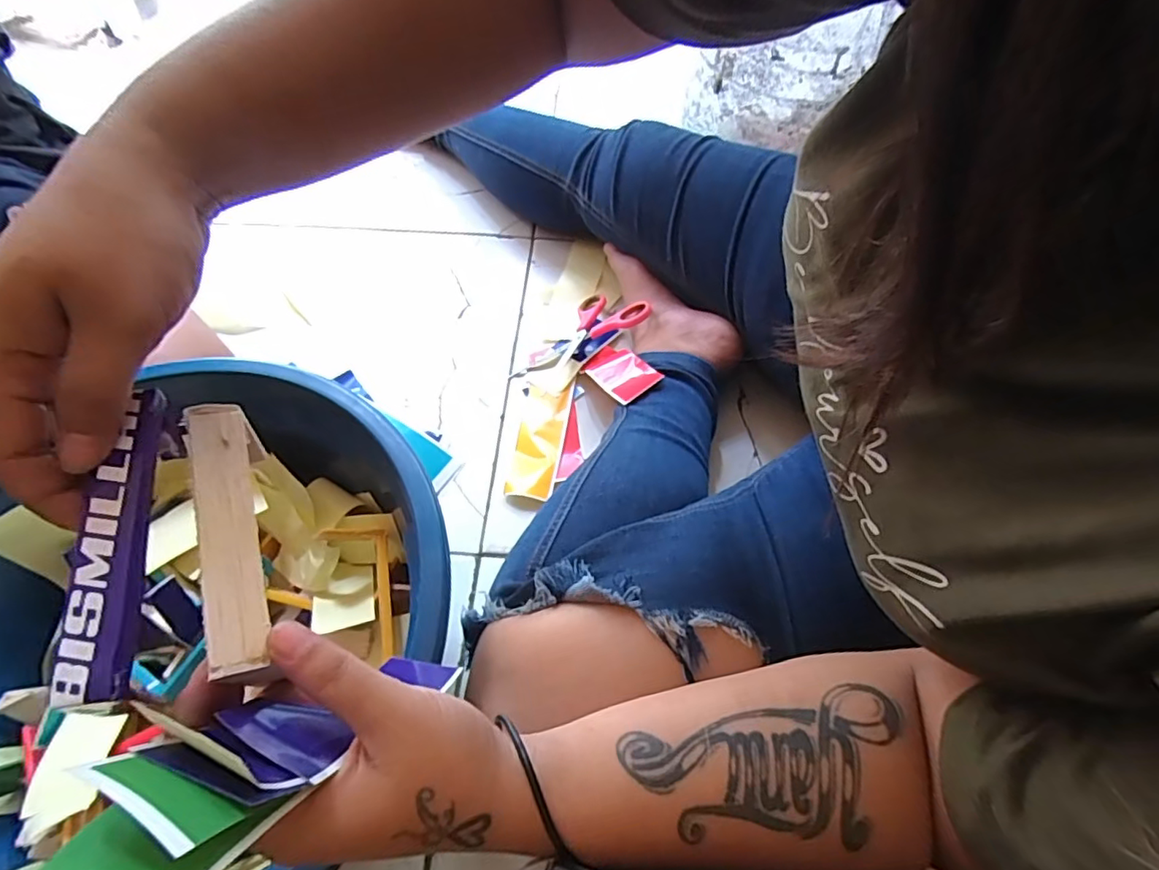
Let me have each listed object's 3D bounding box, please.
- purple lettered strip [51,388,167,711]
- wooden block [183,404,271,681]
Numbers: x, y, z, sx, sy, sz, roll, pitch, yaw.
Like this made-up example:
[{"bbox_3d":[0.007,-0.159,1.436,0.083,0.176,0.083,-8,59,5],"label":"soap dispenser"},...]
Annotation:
[{"bbox_3d":[-0.154,0.033,0.187,0.022,0.005,0.103,-7,66,-4],"label":"purple lettered strip"},{"bbox_3d":[-0.130,0.035,0.212,0.021,0.011,0.102,-16,68,-9],"label":"wooden block"}]

